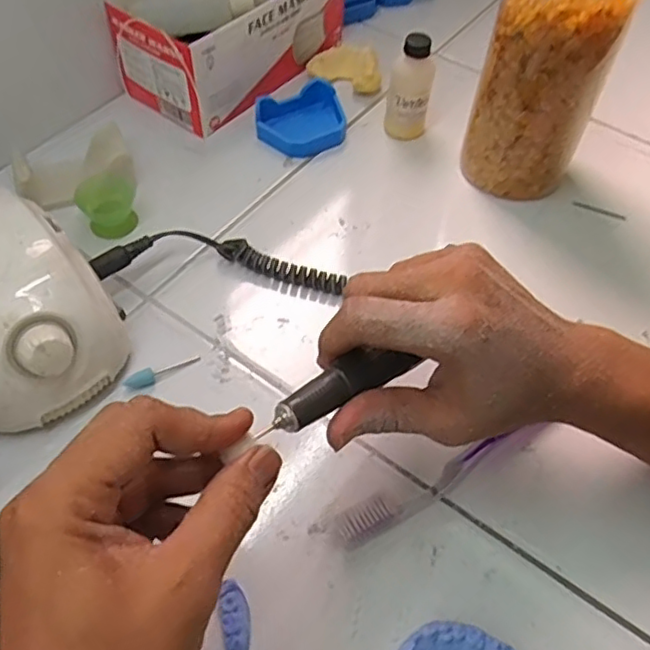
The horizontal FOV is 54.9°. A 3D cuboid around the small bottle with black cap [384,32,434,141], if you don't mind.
[{"bbox_3d":[0.071,-0.198,0.527,0.035,0.081,0.029,11,56,4],"label":"small bottle with black cap"}]

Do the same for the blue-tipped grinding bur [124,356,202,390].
[{"bbox_3d":[-0.105,0.030,0.408,0.050,0.007,0.010,-21,59,-31],"label":"blue-tipped grinding bur"}]

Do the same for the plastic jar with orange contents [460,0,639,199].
[{"bbox_3d":[0.161,-0.194,0.452,0.088,0.216,0.075,20,57,10],"label":"plastic jar with orange contents"}]

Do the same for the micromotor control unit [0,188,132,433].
[{"bbox_3d":[-0.197,-0.011,0.385,0.140,0.081,0.105,39,62,21],"label":"micromotor control unit"}]

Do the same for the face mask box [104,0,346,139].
[{"bbox_3d":[-0.088,-0.279,0.568,0.124,0.083,0.199,33,60,18],"label":"face mask box"}]

